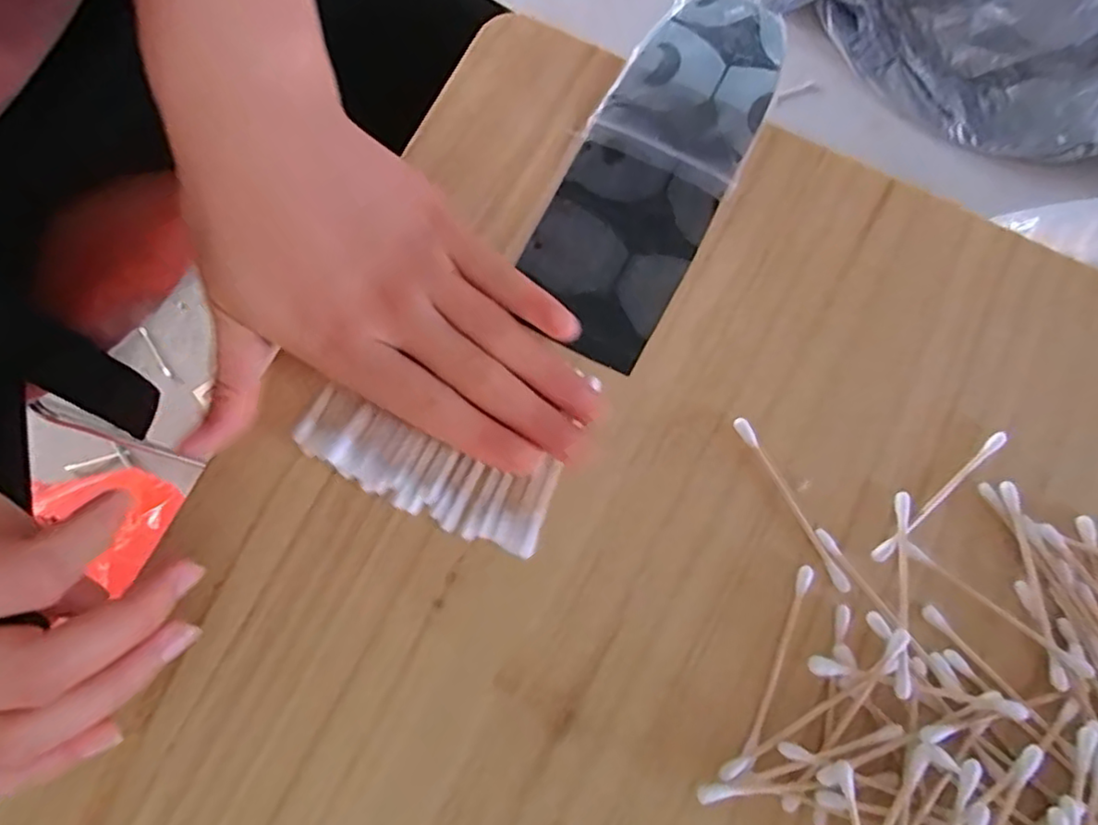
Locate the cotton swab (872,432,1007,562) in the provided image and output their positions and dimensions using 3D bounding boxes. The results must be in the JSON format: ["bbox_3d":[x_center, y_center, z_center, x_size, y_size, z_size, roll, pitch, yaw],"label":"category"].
[{"bbox_3d":[0.145,0.031,0.237,0.071,0.005,0.006,-39,81,-8],"label":"cotton swab"}]

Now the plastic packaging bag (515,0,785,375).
[{"bbox_3d":[0.044,-0.103,0.266,0.062,0.007,0.172,28,79,6],"label":"plastic packaging bag"}]

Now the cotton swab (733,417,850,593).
[{"bbox_3d":[0.089,0.033,0.234,0.005,0.004,0.071,-29,79,-7],"label":"cotton swab"}]

